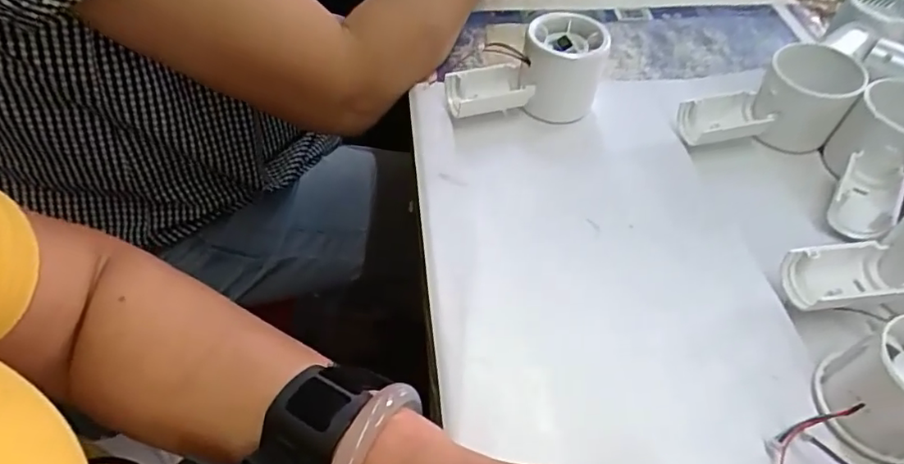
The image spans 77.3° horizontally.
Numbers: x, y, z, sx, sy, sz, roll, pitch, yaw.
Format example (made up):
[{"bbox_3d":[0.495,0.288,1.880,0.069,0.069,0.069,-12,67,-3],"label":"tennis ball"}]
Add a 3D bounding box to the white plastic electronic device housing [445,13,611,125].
[{"bbox_3d":[0.053,-0.113,0.407,0.114,0.057,0.052,-12,53,-12],"label":"white plastic electronic device housing"}]

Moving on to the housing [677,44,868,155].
[{"bbox_3d":[0.226,-0.093,0.404,0.118,0.052,0.058,-1,51,-4],"label":"housing"}]

